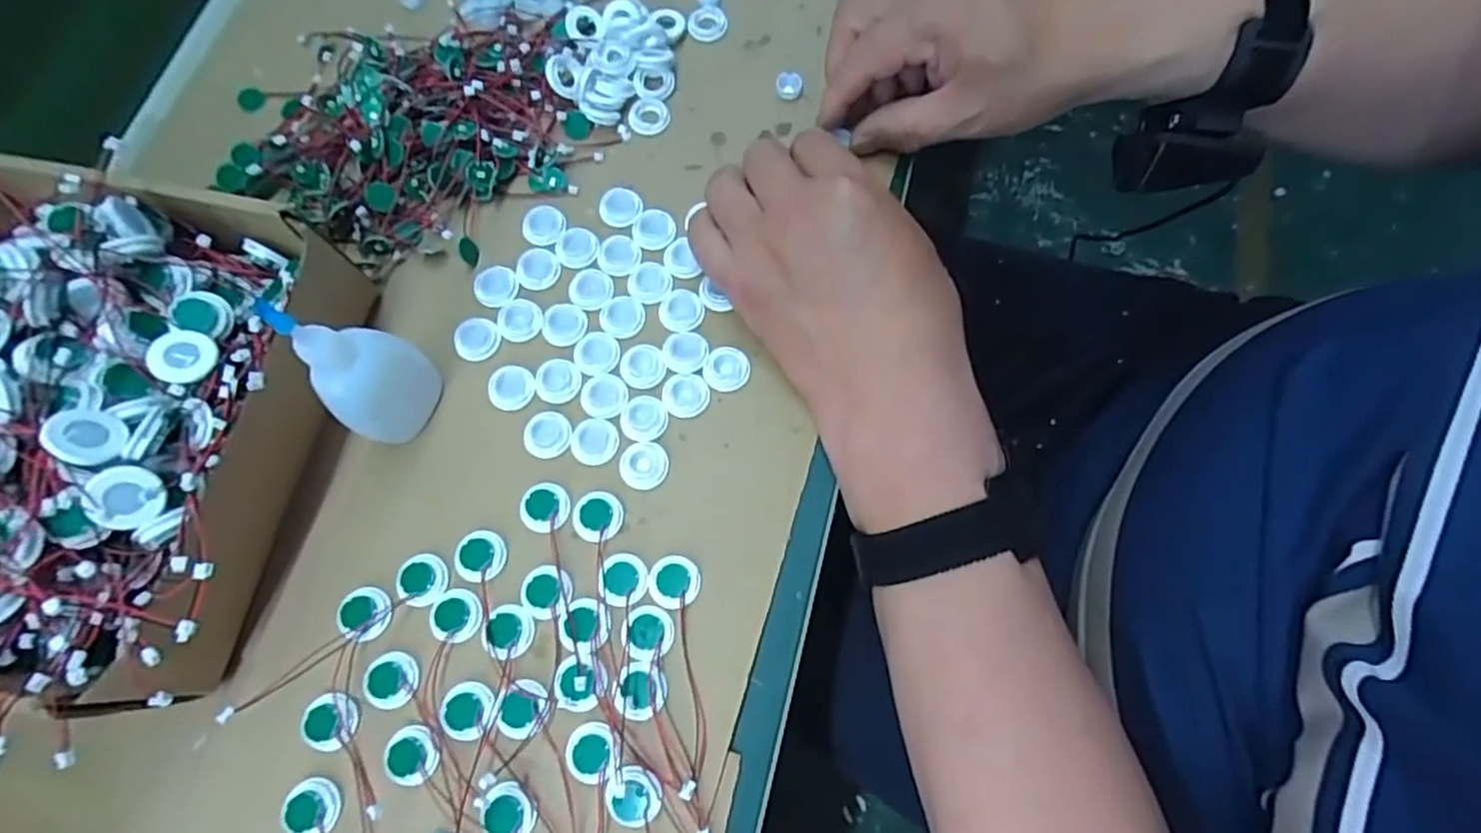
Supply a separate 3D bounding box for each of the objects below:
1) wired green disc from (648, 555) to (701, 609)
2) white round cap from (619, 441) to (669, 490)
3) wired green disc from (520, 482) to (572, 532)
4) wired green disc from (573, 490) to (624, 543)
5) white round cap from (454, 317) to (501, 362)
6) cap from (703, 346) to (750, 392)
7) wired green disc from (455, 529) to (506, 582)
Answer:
[{"bbox_3d":[-0.030,0.074,0.304,0.023,0.005,0.022,0,72,-1],"label":"wired green disc"},{"bbox_3d":[-0.046,0.023,0.322,0.022,0.004,0.022,0,72,-1],"label":"white round cap"},{"bbox_3d":[-0.091,0.042,0.316,0.022,0.007,0.022,0,72,-1],"label":"wired green disc"},{"bbox_3d":[-0.066,0.046,0.314,0.022,0.006,0.023,0,72,-1],"label":"wired green disc"},{"bbox_3d":[-0.134,-0.039,0.344,0.022,0.005,0.021,0,72,-1],"label":"white round cap"},{"bbox_3d":[-0.007,-0.024,0.336,0.023,0.004,0.022,0,72,-1],"label":"cap"},{"bbox_3d":[-0.119,0.063,0.309,0.022,0.004,0.022,0,72,-1],"label":"wired green disc"}]

